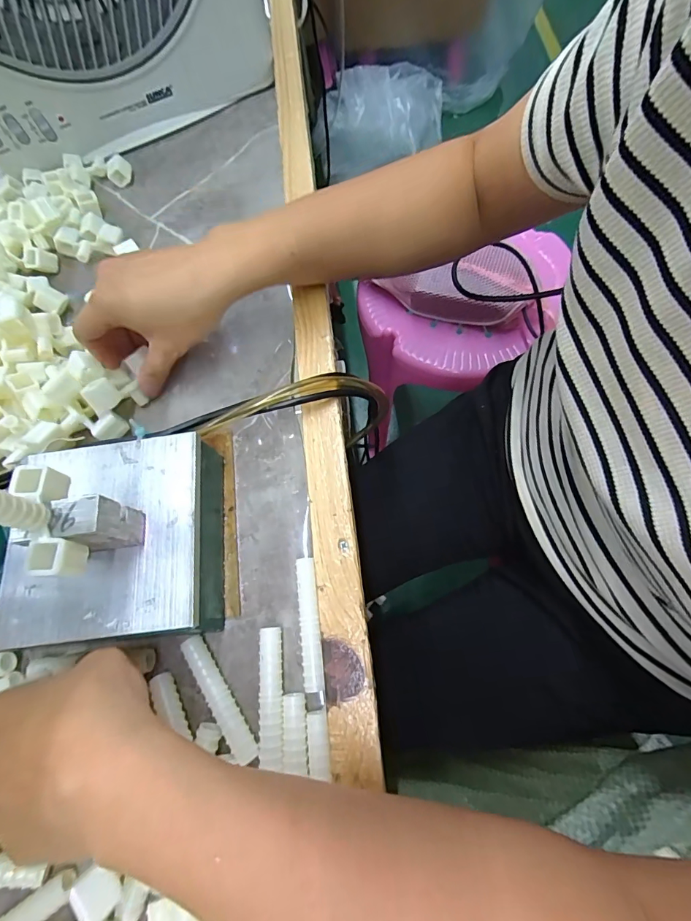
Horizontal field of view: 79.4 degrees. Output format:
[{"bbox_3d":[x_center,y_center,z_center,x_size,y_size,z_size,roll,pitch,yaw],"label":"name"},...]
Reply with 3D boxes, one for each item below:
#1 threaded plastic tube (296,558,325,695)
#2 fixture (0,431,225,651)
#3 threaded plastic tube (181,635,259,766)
[{"bbox_3d":[-0.023,0.104,0.269,0.013,0.015,0.078,-8,69,3],"label":"threaded plastic tube"},{"bbox_3d":[-0.149,0.045,0.255,0.120,0.084,0.125,-7,70,4],"label":"fixture"},{"bbox_3d":[-0.079,0.146,0.258,0.014,0.012,0.077,-35,70,-7],"label":"threaded plastic tube"}]

